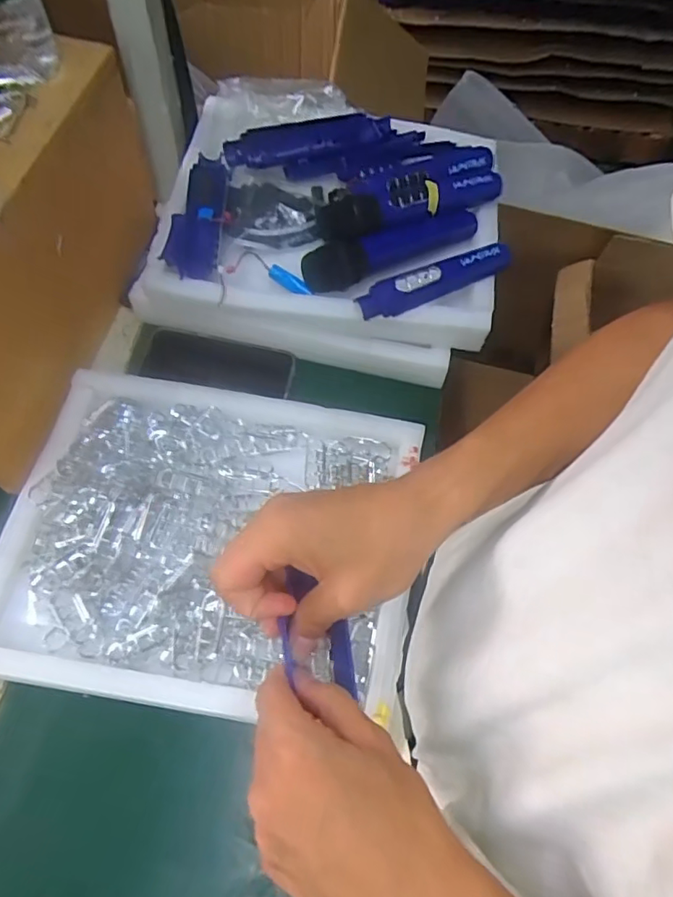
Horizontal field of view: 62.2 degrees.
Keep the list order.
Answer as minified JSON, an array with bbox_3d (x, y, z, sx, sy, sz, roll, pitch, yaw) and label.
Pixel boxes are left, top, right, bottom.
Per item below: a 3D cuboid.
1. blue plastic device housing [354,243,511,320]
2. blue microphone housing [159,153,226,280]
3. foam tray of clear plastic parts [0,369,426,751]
[{"bbox_3d":[0.101,-0.172,0.561,0.169,0.024,0.033,-19,66,-13],"label":"blue plastic device housing"},{"bbox_3d":[-0.145,-0.247,0.585,0.051,0.026,0.159,1,63,-4],"label":"blue microphone housing"},{"bbox_3d":[-0.108,0.077,0.500,0.355,0.049,0.284,10,63,1],"label":"foam tray of clear plastic parts"}]

